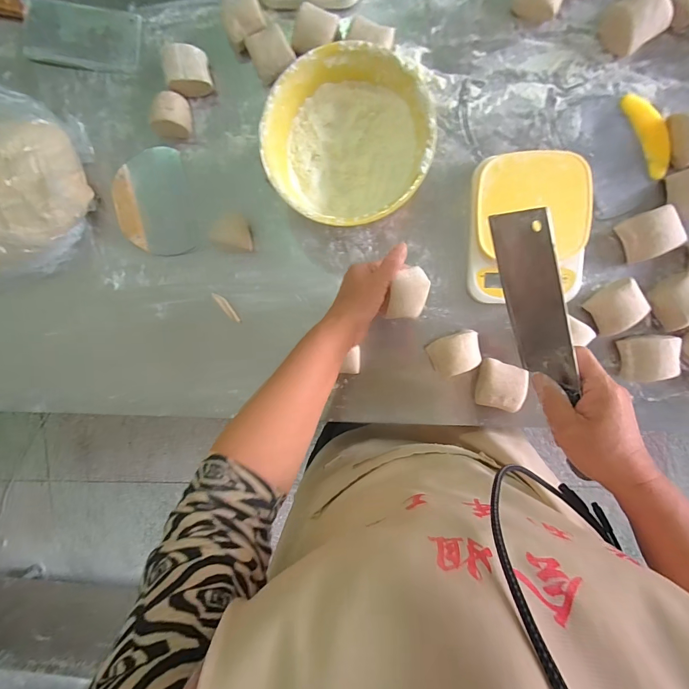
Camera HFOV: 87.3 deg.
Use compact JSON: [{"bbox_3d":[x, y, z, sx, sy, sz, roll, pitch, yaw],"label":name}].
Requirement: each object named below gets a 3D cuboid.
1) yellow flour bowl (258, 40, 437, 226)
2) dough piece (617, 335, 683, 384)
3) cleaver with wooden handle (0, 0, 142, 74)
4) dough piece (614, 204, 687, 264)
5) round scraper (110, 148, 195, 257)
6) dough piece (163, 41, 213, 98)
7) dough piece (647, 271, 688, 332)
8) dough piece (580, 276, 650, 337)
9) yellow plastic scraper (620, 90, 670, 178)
[{"bbox_3d":[0.006,-0.252,0.476,0.200,0.093,0.196,0,95,5],"label":"yellow flour bowl"},{"bbox_3d":[0.414,0.018,0.496,0.063,0.041,0.061,-6,94,6],"label":"dough piece"},{"bbox_3d":[-0.441,-0.470,0.539,0.274,0.018,0.084,13,96,4],"label":"cleaver with wooden handle"},{"bbox_3d":[0.409,-0.147,0.481,0.062,0.044,0.060,-22,93,7],"label":"dough piece"},{"bbox_3d":[-0.289,-0.214,0.550,0.111,0.017,0.158,-11,94,6],"label":"round scraper"},{"bbox_3d":[-0.220,-0.390,0.515,0.057,0.043,0.054,-9,94,6],"label":"dough piece"},{"bbox_3d":[0.447,-0.058,0.481,0.060,0.044,0.059,-35,91,7],"label":"dough piece"},{"bbox_3d":[0.368,-0.050,0.489,0.061,0.029,0.059,-31,92,7],"label":"dough piece"},{"bbox_3d":[0.407,-0.281,0.479,0.032,0.011,0.116,-24,92,7],"label":"yellow plastic scraper"}]

